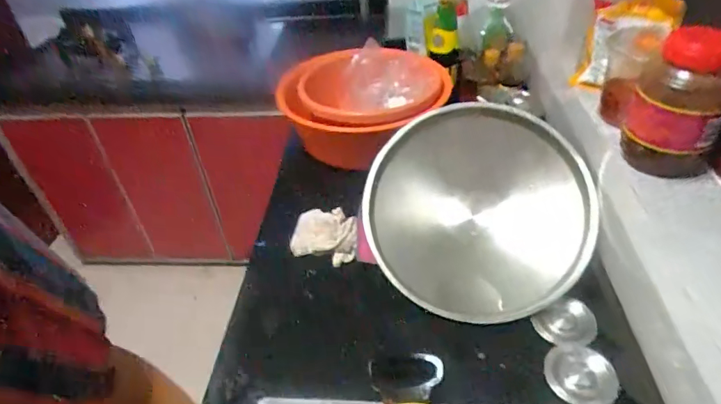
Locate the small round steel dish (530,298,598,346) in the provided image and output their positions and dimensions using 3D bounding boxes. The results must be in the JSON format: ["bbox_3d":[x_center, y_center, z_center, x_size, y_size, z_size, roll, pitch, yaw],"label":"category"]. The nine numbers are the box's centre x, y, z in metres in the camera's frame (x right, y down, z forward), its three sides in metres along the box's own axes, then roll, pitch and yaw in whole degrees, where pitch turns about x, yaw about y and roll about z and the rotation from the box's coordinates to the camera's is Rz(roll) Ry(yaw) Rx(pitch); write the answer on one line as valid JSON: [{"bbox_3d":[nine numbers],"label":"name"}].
[{"bbox_3d":[0.278,0.166,0.625,0.072,0.025,0.063,-16,42,-13],"label":"small round steel dish"}]

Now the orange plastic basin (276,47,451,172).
[{"bbox_3d":[0.016,-0.204,0.991,0.291,0.160,0.298,-3,41,3],"label":"orange plastic basin"}]

